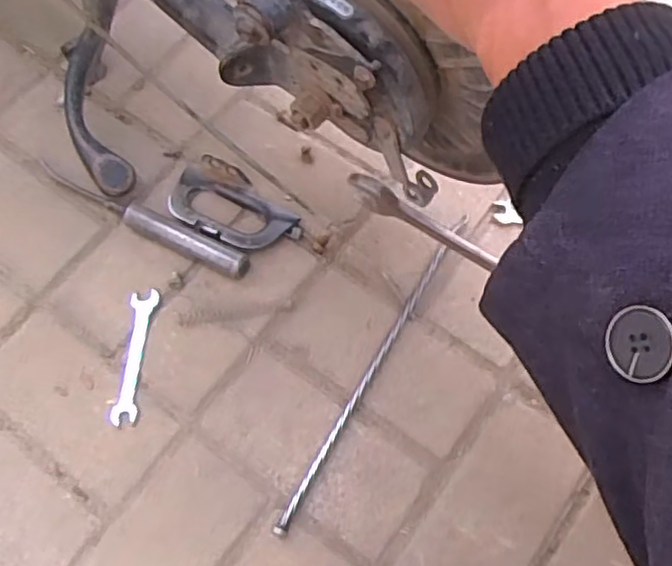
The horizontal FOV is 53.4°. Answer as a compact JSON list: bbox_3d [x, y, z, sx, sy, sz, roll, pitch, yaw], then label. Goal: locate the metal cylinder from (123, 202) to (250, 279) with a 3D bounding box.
[{"bbox_3d":[-0.150,-0.044,0.661,0.139,0.021,0.026,26,70,12],"label":"metal cylinder"}]

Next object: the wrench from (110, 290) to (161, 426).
[{"bbox_3d":[-0.188,0.068,0.624,0.026,0.004,0.128,3,67,3],"label":"wrench"}]

